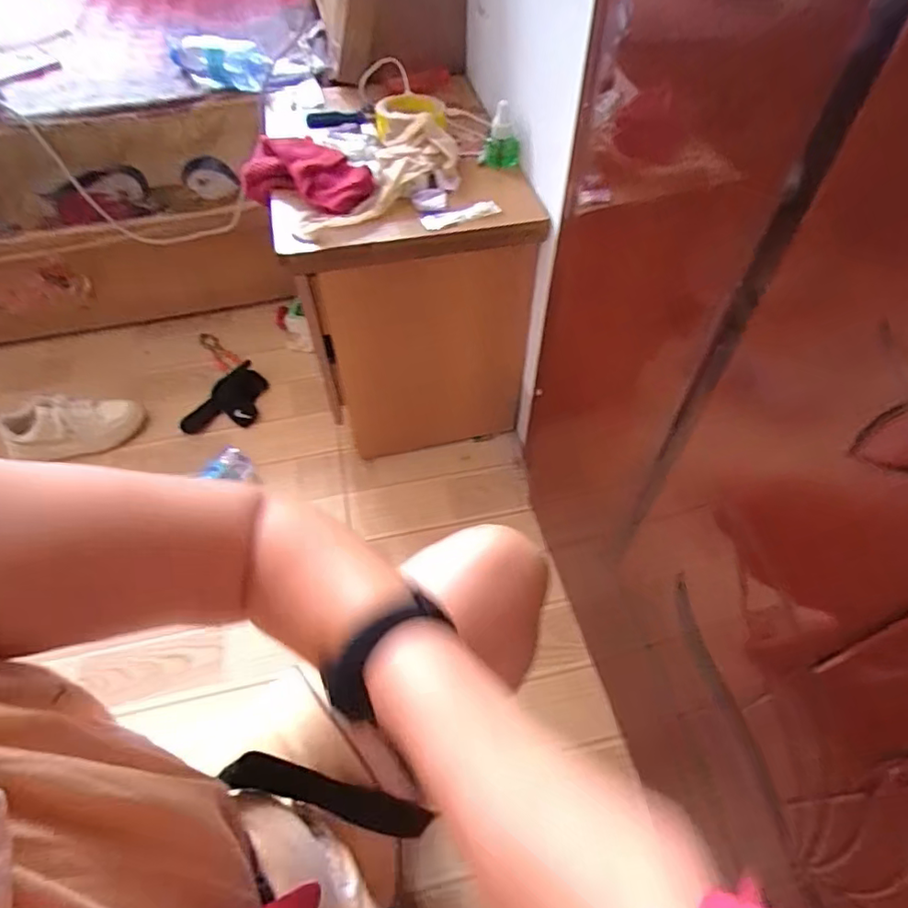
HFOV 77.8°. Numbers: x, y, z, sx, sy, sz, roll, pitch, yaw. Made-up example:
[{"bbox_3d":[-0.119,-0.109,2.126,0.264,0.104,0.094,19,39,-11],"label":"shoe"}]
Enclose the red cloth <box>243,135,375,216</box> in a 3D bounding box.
[{"bbox_3d":[-0.192,-0.357,0.737,0.187,0.059,0.085,22,59,15],"label":"red cloth"}]

